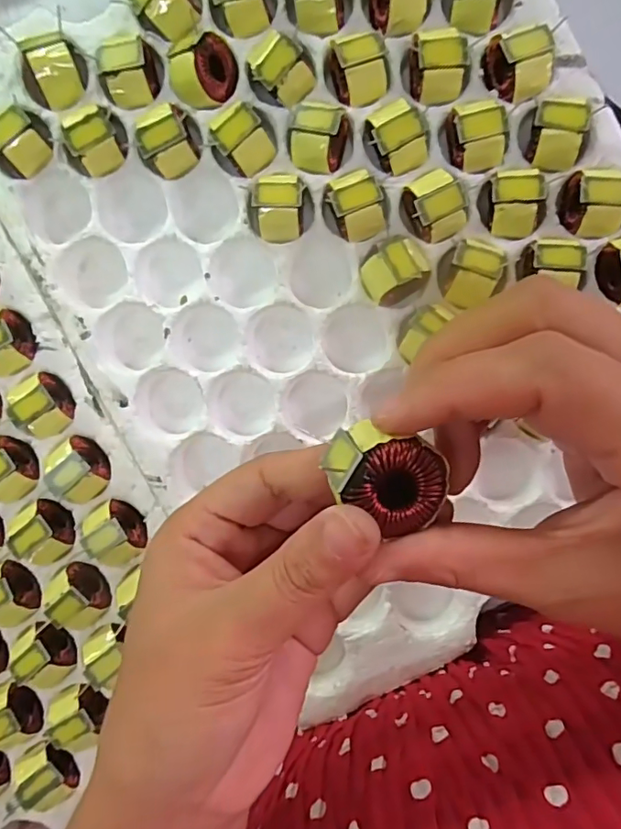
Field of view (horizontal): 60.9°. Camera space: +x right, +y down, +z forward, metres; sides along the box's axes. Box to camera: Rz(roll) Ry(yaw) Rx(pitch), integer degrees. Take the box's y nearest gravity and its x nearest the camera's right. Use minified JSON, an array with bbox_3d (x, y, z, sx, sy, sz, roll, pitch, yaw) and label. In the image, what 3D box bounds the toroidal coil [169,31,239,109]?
[{"bbox_3d":[-0.051,-0.165,0.253,0.033,0.020,0.026,-24,93,5],"label":"toroidal coil"}]

